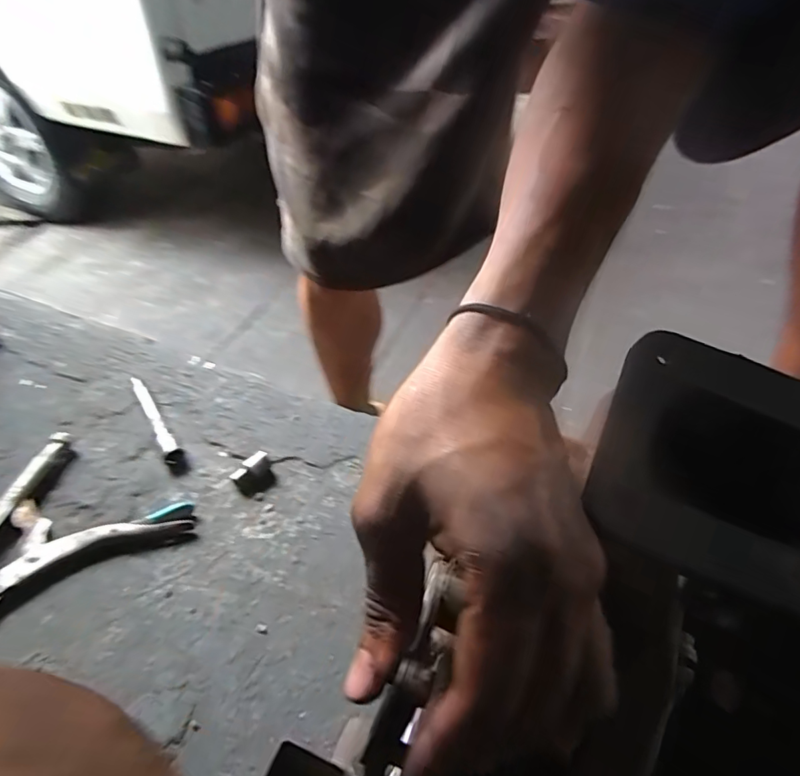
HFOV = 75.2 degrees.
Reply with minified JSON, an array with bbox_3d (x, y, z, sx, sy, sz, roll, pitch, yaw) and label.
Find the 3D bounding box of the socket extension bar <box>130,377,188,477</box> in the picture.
[{"bbox_3d":[-0.251,0.035,0.534,0.019,0.023,0.134,-23,52,-28],"label":"socket extension bar"}]

